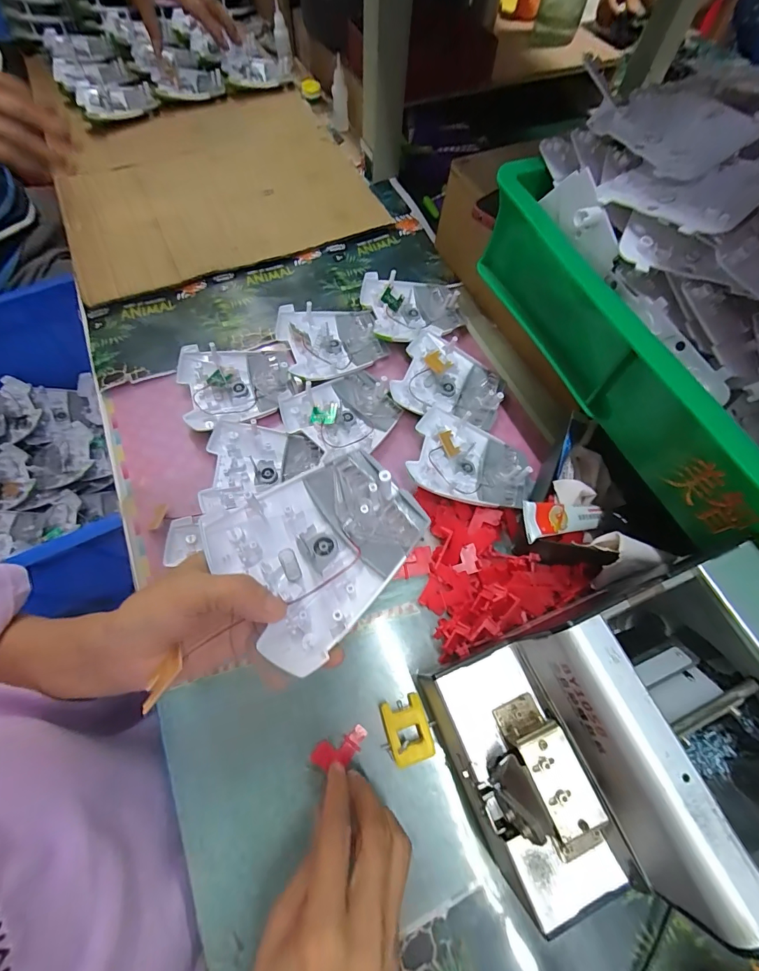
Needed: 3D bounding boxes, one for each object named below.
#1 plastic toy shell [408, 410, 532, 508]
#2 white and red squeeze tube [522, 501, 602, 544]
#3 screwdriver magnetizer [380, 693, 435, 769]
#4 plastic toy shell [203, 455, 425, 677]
[{"bbox_3d":[0.088,-0.022,0.368,0.114,0.027,0.091,14,66,5],"label":"plastic toy shell"},{"bbox_3d":[0.142,0.025,0.309,0.088,0.010,0.026,-1,63,-30],"label":"white and red squeeze tube"},{"bbox_3d":[0.020,0.172,0.285,0.029,0.011,0.041,-16,57,-7],"label":"screwdriver magnetizer"},{"bbox_3d":[-0.032,0.034,0.226,0.105,0.023,0.096,-34,70,-15],"label":"plastic toy shell"}]

